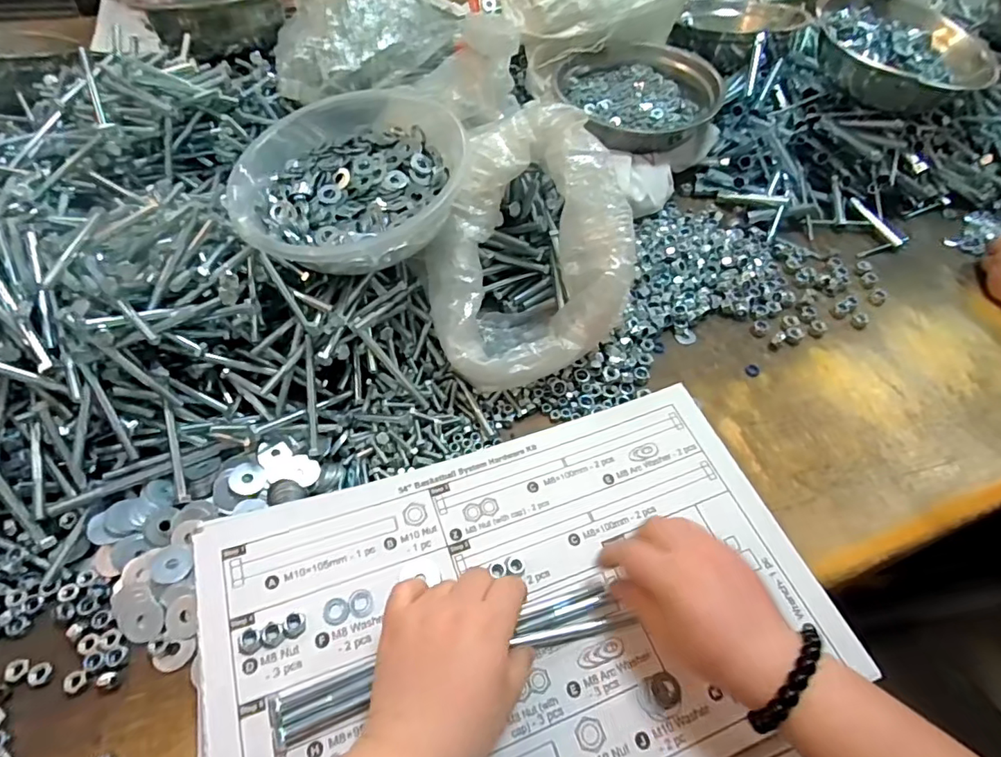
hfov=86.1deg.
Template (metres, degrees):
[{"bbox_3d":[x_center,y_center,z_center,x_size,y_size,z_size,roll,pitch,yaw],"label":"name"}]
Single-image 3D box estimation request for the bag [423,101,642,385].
[{"bbox_3d":[0.019,-0.108,0.481,0.166,0.166,0.203,-8,56,-11],"label":"bag"}]

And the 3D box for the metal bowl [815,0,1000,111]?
[{"bbox_3d":[0.498,-0.416,0.686,0.187,0.066,0.187,2,54,-3],"label":"metal bowl"}]

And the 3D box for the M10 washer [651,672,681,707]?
[{"bbox_3d":[0.104,0.195,0.336,0.019,0.004,0.019,3,55,-4],"label":"M10 washer"}]

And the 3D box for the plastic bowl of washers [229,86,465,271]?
[{"bbox_3d":[-0.131,-0.170,0.473,0.189,0.067,0.210,-5,54,-8],"label":"plastic bowl of washers"}]

